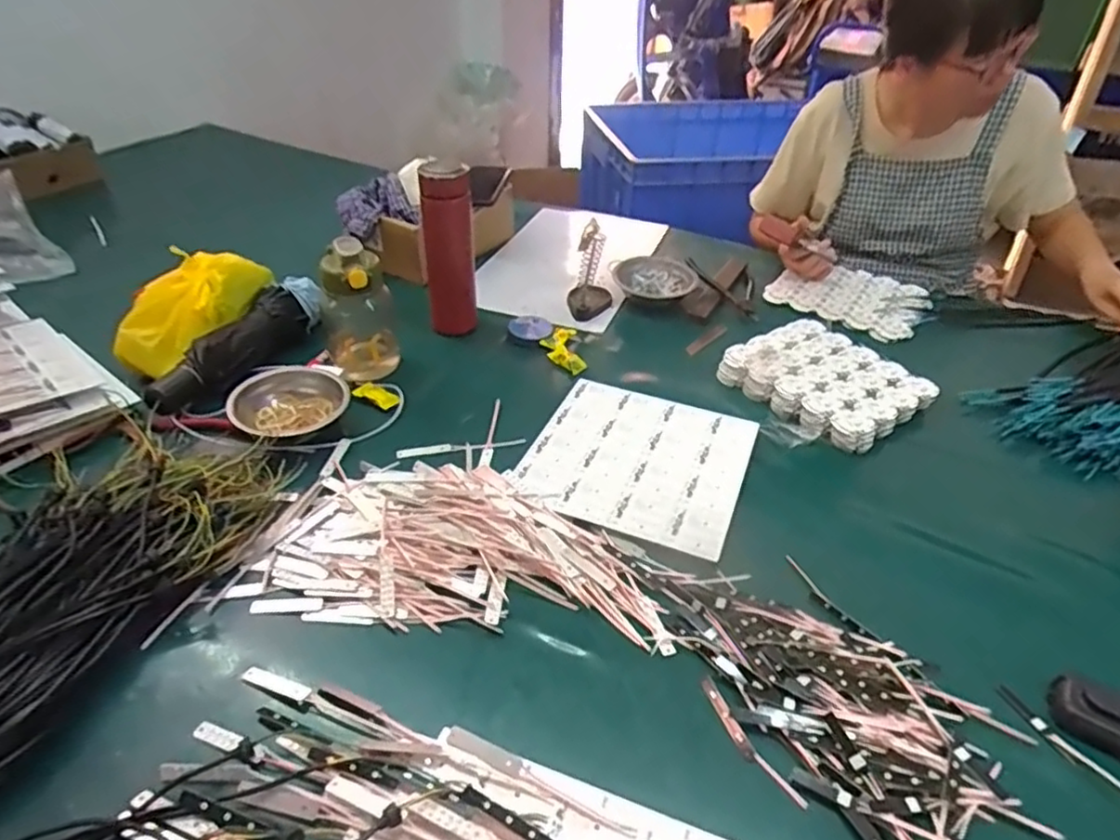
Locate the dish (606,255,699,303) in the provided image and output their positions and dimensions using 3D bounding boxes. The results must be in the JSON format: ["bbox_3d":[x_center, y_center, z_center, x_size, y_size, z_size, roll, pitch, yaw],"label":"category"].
[{"bbox_3d":[0.145,-0.224,1.053,0.123,0.033,0.117,1,39,-1],"label":"dish"}]

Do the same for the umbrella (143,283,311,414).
[{"bbox_3d":[-0.424,-0.088,0.856,0.057,0.049,0.234,17,42,18],"label":"umbrella"}]

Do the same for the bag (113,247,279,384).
[{"bbox_3d":[-0.484,-0.145,0.889,0.117,0.097,0.192,11,40,11],"label":"bag"}]

